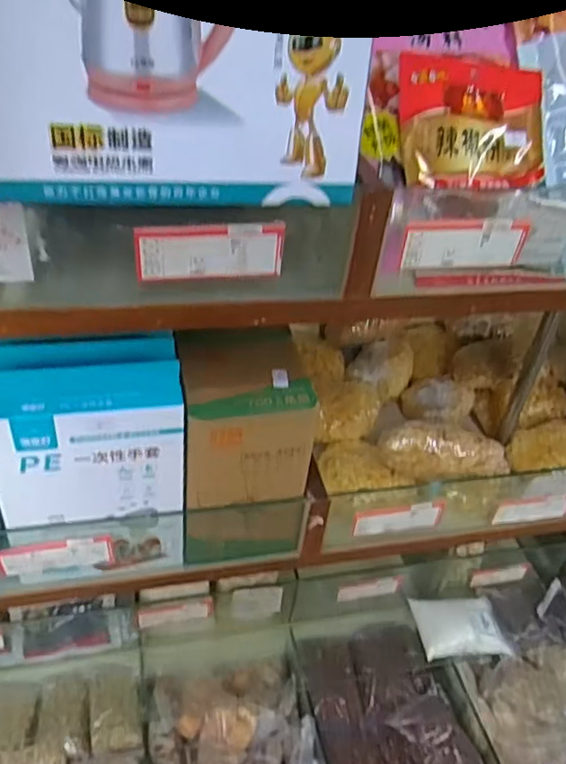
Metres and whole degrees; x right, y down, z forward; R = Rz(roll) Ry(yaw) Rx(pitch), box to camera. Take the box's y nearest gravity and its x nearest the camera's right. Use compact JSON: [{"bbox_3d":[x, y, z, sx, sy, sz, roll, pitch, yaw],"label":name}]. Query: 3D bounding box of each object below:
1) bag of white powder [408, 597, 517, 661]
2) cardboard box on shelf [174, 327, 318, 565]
[{"bbox_3d":[0.238,0.325,0.832,0.113,0.022,0.081,-1,37,-11],"label":"bag of white powder"},{"bbox_3d":[-0.038,0.065,0.569,0.105,0.187,0.101,-2,37,-11],"label":"cardboard box on shelf"}]

